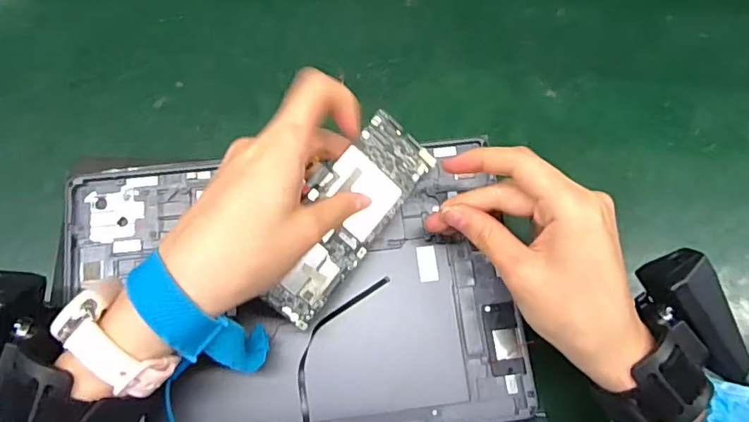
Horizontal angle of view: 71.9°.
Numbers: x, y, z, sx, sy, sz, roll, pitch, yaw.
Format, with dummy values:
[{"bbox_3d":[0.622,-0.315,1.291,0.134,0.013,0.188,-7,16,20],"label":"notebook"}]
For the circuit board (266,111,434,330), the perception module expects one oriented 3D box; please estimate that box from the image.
[{"bbox_3d":[-0.016,0.002,0.284,0.050,0.004,0.124,39,72,-16],"label":"circuit board"}]

